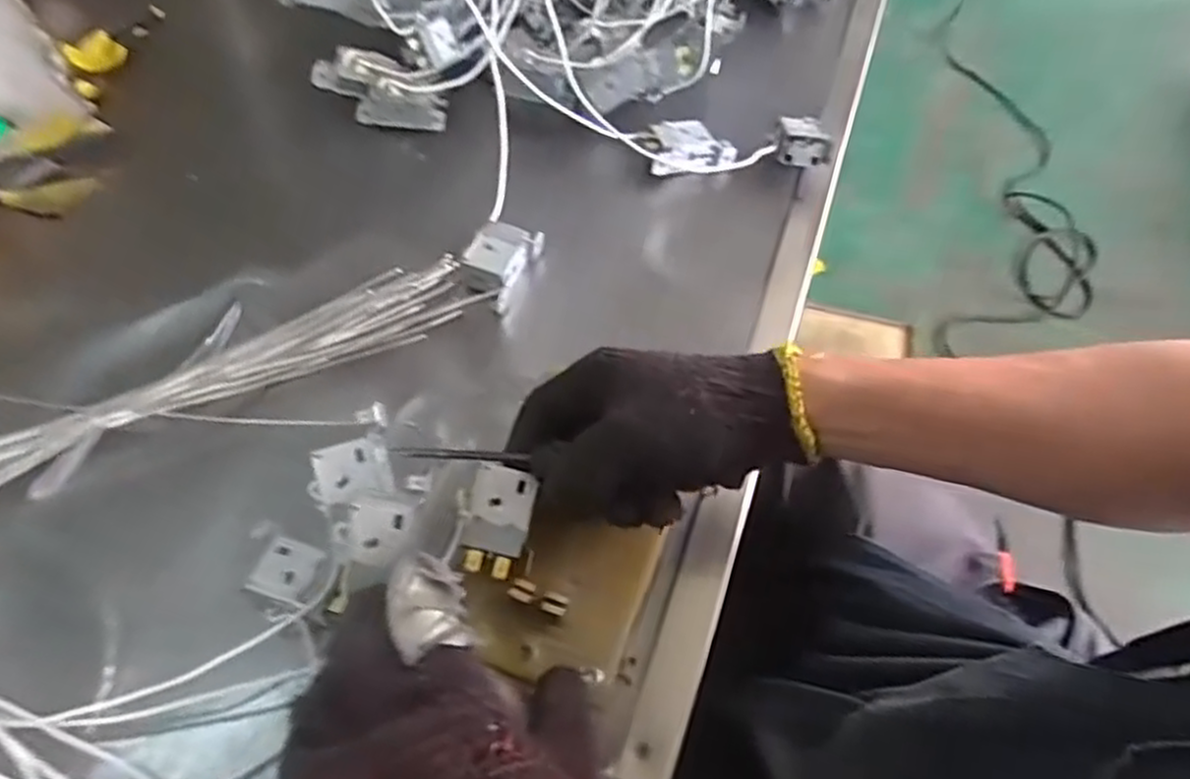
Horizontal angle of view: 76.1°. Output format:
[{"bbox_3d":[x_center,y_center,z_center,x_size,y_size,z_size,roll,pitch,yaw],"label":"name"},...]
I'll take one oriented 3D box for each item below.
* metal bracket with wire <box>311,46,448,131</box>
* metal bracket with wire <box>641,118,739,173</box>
[{"bbox_3d":[-0.174,-0.240,0.603,0.109,0.051,0.039,20,58,12],"label":"metal bracket with wire"},{"bbox_3d":[0.072,-0.185,0.582,0.068,0.025,0.034,-9,56,-7],"label":"metal bracket with wire"}]

